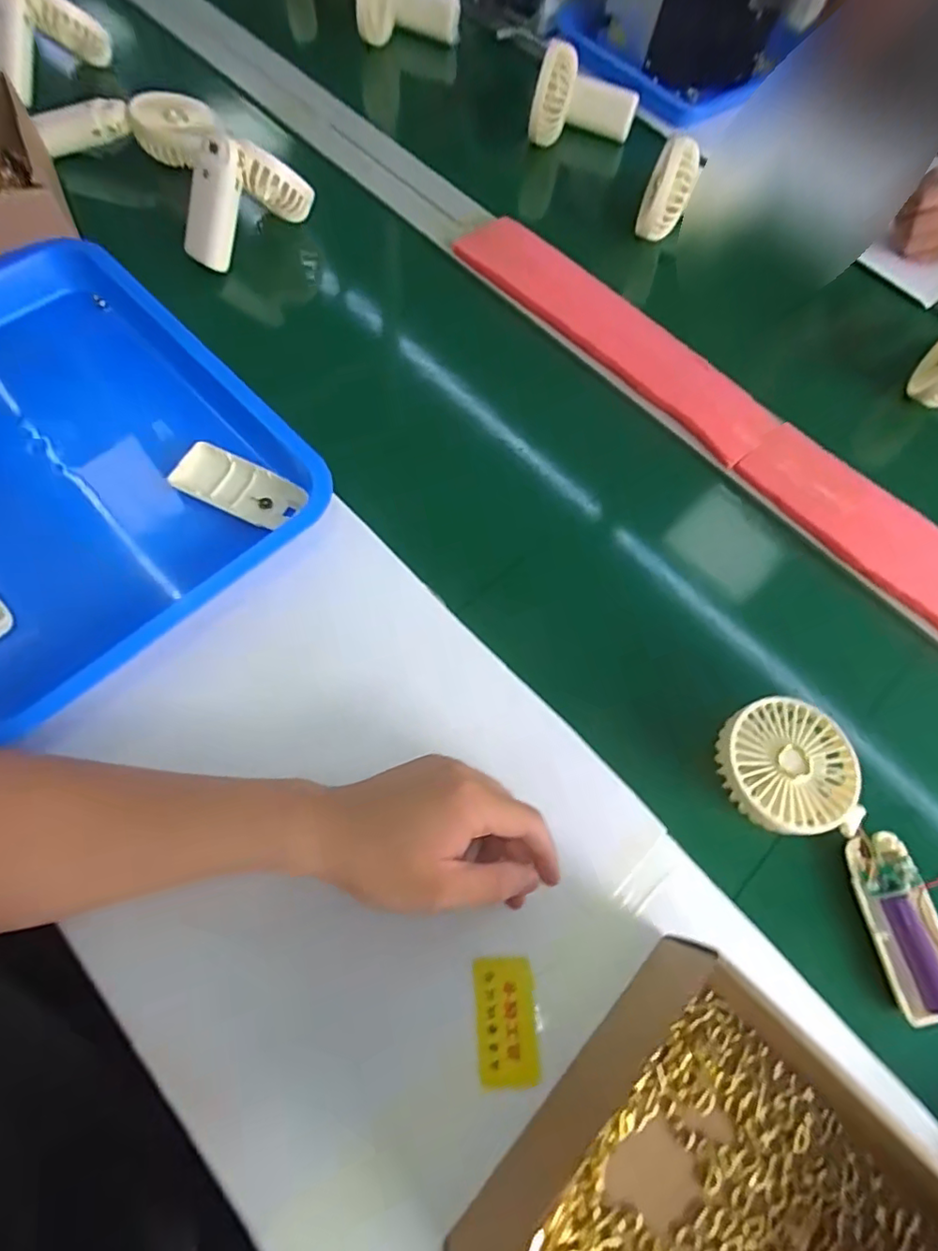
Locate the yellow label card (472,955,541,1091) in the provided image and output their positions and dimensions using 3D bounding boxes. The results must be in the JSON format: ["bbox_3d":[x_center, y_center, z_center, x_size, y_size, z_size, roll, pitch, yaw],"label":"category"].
[{"bbox_3d":[0.022,0.234,0.331,0.035,0.004,0.065,-3,70,-5],"label":"yellow label card"}]

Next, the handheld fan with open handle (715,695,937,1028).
[{"bbox_3d":[0.254,0.143,0.372,0.086,0.027,0.207,-34,73,-16],"label":"handheld fan with open handle"}]

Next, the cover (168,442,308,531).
[{"bbox_3d":[-0.178,-0.107,0.442,0.108,0.019,0.044,22,68,6],"label":"cover"}]

